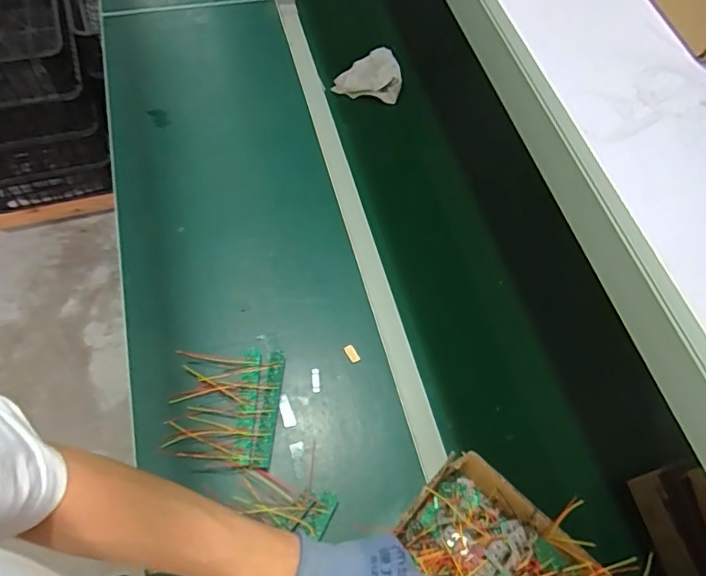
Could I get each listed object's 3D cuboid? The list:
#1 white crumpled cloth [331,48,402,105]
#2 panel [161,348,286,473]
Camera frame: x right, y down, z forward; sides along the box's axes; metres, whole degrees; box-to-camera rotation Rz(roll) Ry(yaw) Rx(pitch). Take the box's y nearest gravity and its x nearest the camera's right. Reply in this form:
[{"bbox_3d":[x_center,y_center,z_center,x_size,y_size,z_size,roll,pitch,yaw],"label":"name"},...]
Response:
[{"bbox_3d":[0.036,-0.478,1.131,0.148,0.041,0.128,10,62,0],"label":"white crumpled cloth"},{"bbox_3d":[-0.192,0.177,0.762,0.156,0.011,0.177,7,62,-2],"label":"panel"}]

